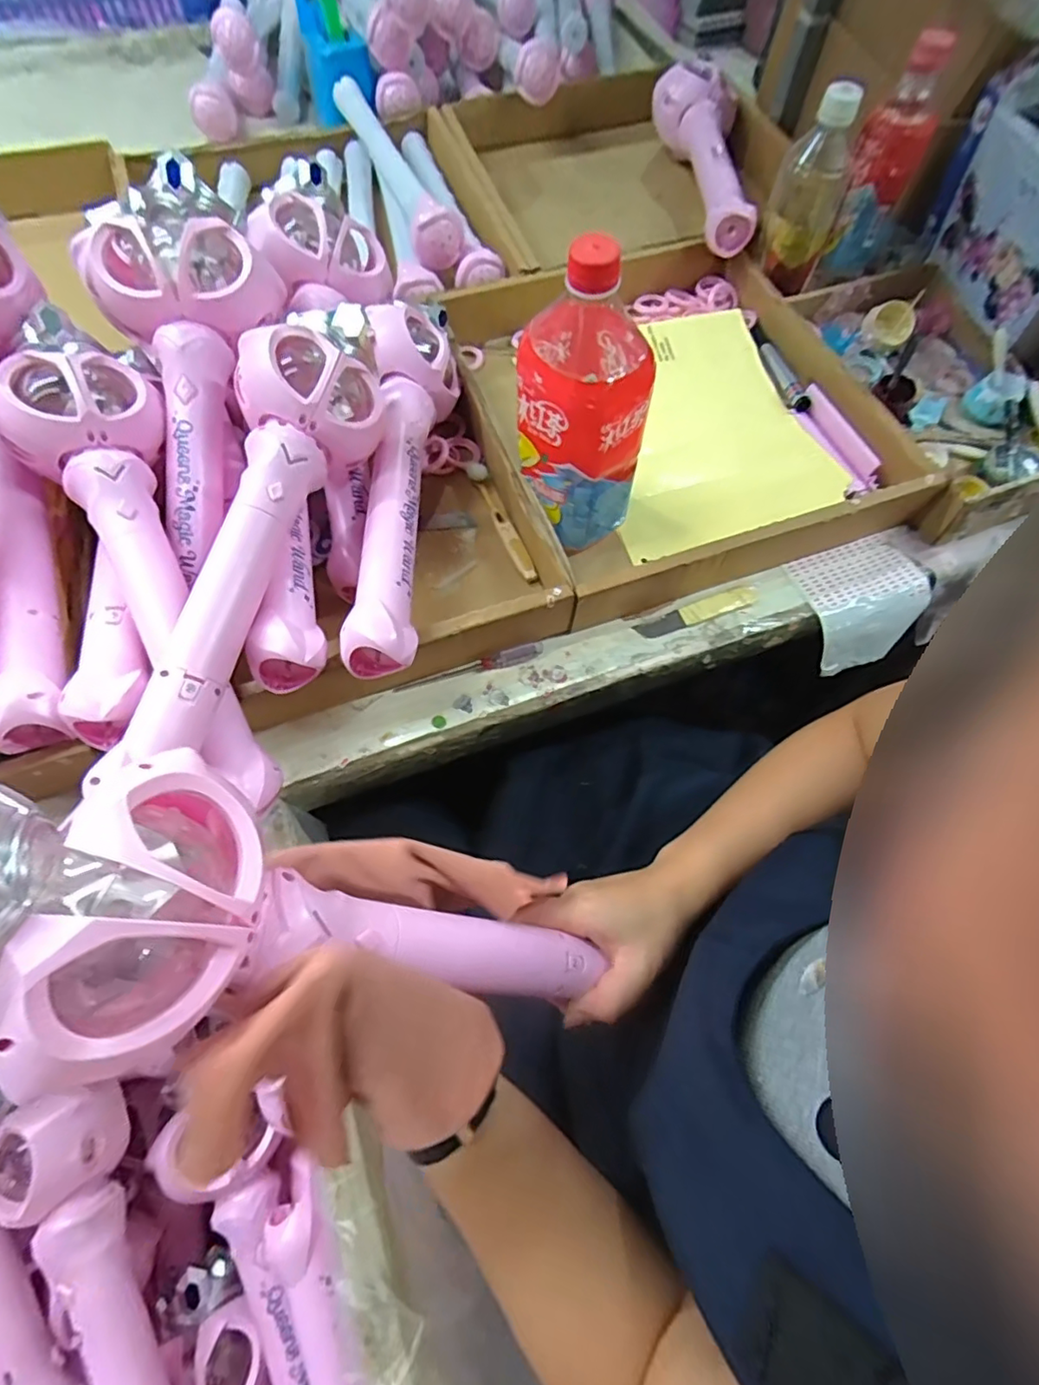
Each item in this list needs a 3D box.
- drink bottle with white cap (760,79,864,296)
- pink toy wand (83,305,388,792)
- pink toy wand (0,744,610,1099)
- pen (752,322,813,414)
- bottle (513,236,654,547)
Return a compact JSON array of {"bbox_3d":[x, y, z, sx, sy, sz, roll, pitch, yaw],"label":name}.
[{"bbox_3d":[0.285,-0.490,0.573,0.067,0.155,0.069,6,44,1],"label":"drink bottle with white cap"},{"bbox_3d":[-0.160,-0.100,0.364,0.086,0.074,0.352,8,67,2],"label":"pink toy wand"},{"bbox_3d":[-0.072,0.105,0.248,0.042,0.287,0.103,-12,58,43],"label":"pink toy wand"},{"bbox_3d":[0.266,-0.340,0.597,0.017,0.014,0.131,-11,68,-6],"label":"pen"},{"bbox_3d":[0.045,-0.211,0.432,0.092,0.216,0.104,2,67,-1],"label":"bottle"}]

